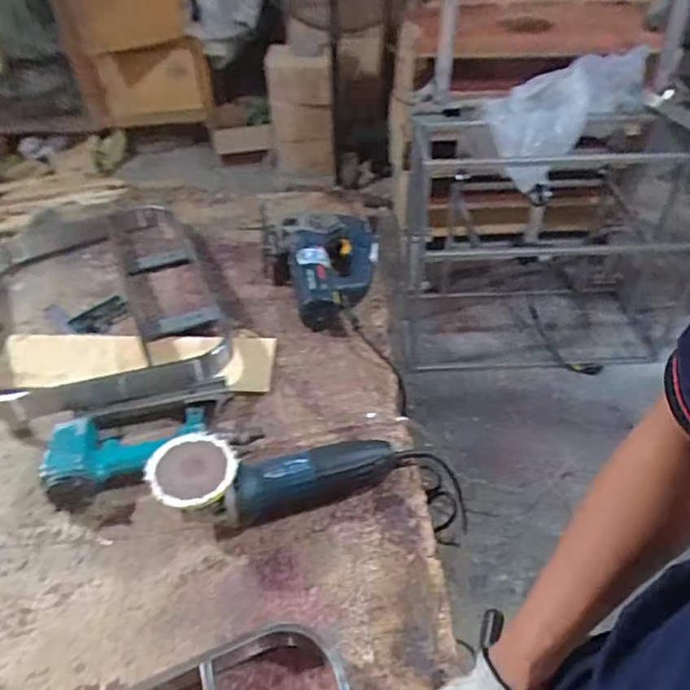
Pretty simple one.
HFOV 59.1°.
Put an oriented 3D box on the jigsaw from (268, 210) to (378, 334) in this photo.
[{"bbox_3d":[-0.039,-0.126,1.003,0.183,0.093,0.238,-1,44,-1],"label":"jigsaw"}]

